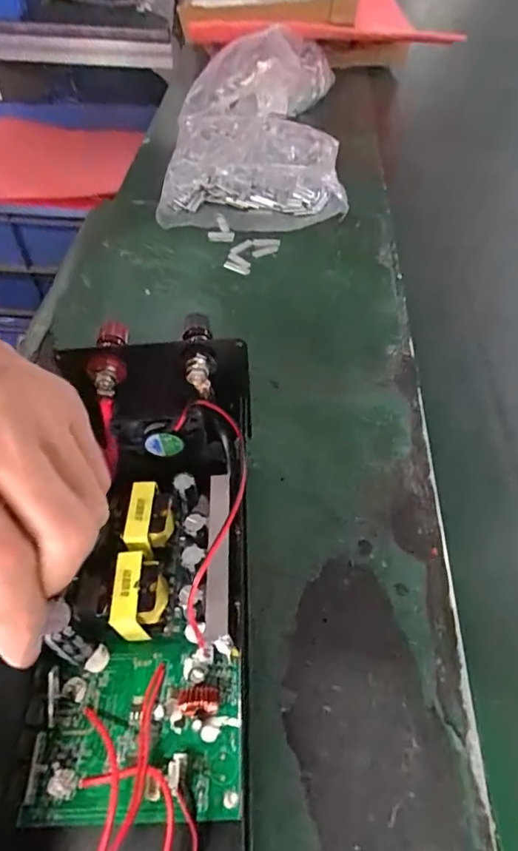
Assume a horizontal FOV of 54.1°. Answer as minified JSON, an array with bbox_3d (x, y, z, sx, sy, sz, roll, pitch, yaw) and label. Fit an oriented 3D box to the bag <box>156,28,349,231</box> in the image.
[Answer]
[{"bbox_3d":[-0.004,-0.321,0.537,0.170,0.093,0.269,3,51,-1],"label":"bag"}]

